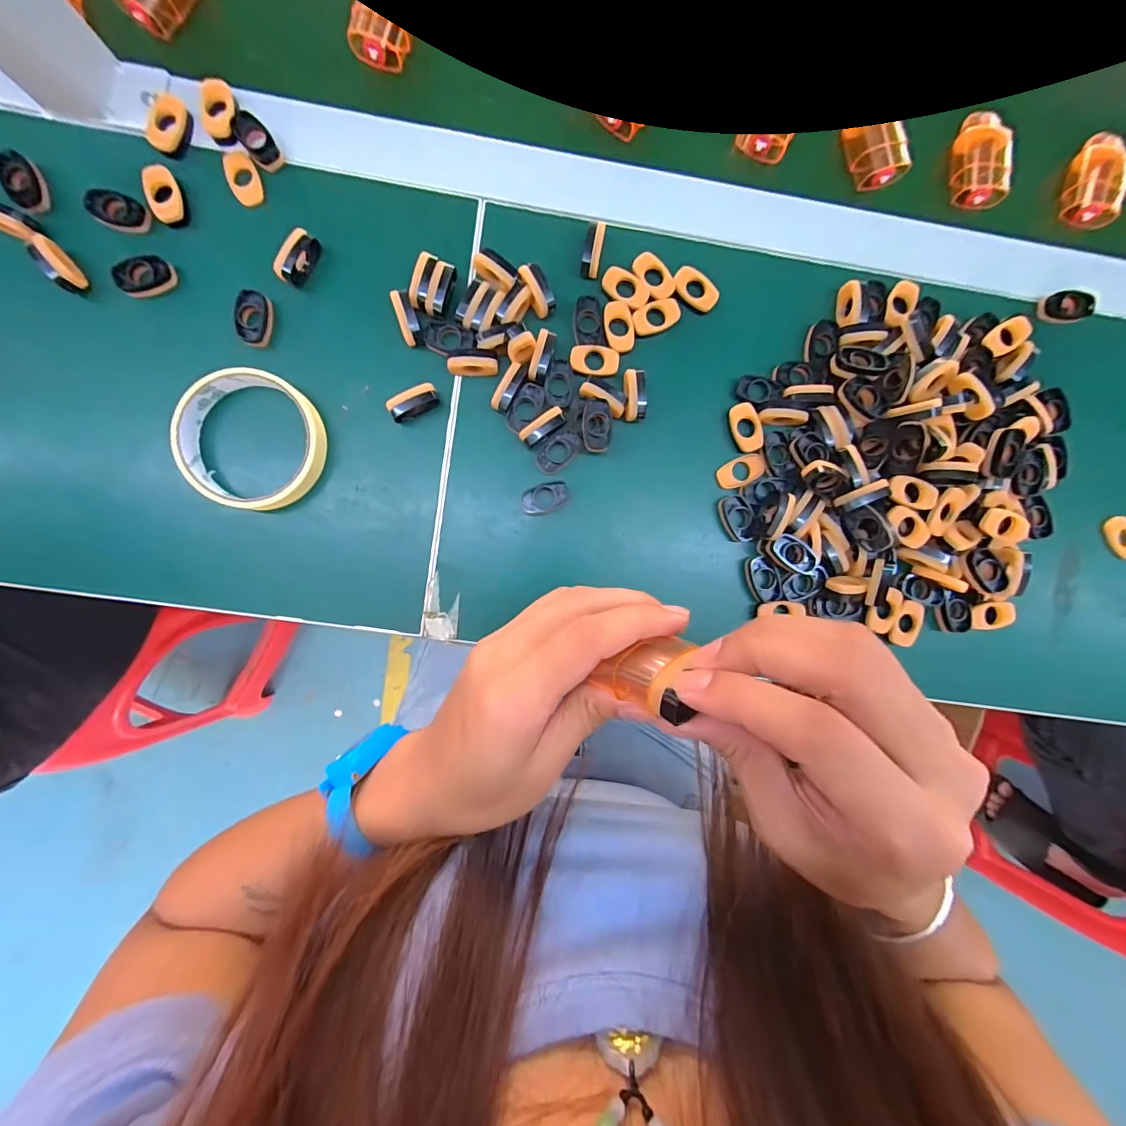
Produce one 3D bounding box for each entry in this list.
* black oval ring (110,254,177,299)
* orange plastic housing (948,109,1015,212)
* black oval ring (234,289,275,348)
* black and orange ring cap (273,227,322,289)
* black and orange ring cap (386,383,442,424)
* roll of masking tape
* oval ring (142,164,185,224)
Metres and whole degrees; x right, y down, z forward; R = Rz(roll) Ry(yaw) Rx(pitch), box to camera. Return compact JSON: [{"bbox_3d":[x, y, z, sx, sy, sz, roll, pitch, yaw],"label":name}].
[{"bbox_3d":[-0.266,-0.184,0.301,0.035,0.010,0.022,-18,92,-3],"label":"black oval ring"},{"bbox_3d":[0.295,-0.284,0.336,0.033,0.018,0.061,1,91,-3],"label":"orange plastic housing"},{"bbox_3d":[-0.200,-0.157,0.306,0.020,0.012,0.033,10,90,-3],"label":"black oval ring"},{"bbox_3d":[-0.170,-0.195,0.304,0.013,0.018,0.033,30,89,-3],"label":"black and orange ring cap"},{"bbox_3d":[-0.097,-0.104,0.311,0.033,0.017,0.015,-31,92,-2],"label":"black and orange ring cap"},{"bbox_3d":[-0.199,-0.078,0.303,0.085,0.022,0.084,0,91,-3],"label":"roll of masking tape"},{"bbox_3d":[-0.250,-0.231,0.298,0.018,0.011,0.030,-15,92,-3],"label":"oval ring"}]

